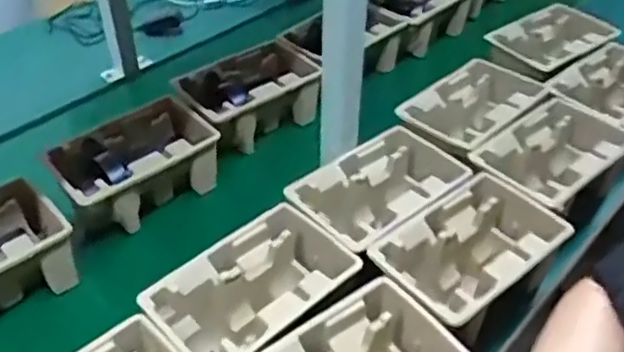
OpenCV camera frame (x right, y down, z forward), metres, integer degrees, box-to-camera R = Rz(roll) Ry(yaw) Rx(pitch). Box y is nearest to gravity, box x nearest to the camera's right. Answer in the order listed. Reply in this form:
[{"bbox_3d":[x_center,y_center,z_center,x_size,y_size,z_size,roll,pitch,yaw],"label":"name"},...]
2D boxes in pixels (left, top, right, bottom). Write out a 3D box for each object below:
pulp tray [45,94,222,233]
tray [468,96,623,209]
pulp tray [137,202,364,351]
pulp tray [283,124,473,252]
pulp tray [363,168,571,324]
[{"bbox_3d":[-0.256,-0.015,0.915,0.229,0.119,0.146,-29,50,-27],"label":"pulp tray"},{"bbox_3d":[0.343,-0.025,0.908,0.227,0.065,0.143,-30,50,-28],"label":"tray"},{"bbox_3d":[-0.065,0.150,0.734,0.227,0.101,0.145,-33,52,-30],"label":"pulp tray"},{"bbox_3d":[0.094,0.031,0.847,0.232,0.081,0.144,-33,52,-31],"label":"pulp tray"},{"bbox_3d":[0.195,0.108,0.784,0.236,0.104,0.143,-28,49,-27],"label":"pulp tray"}]

